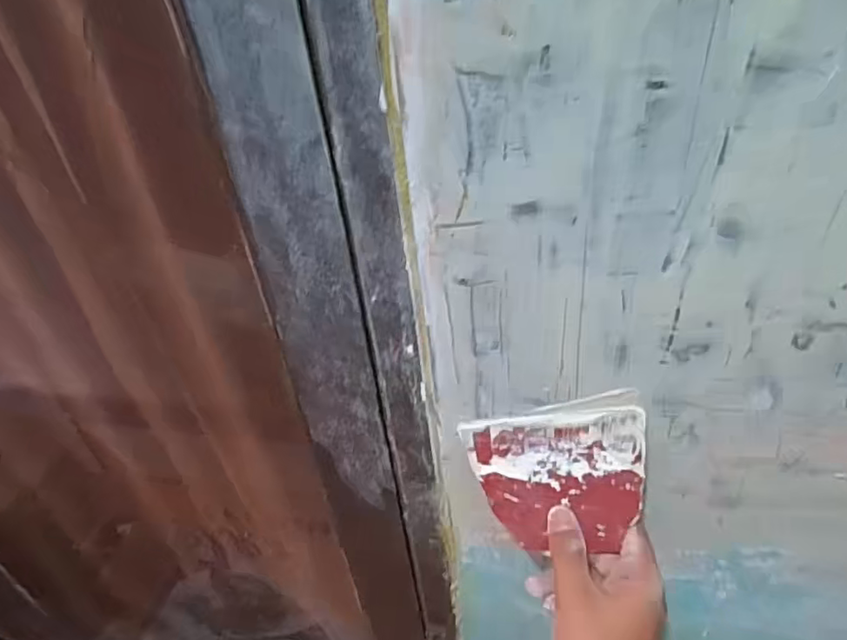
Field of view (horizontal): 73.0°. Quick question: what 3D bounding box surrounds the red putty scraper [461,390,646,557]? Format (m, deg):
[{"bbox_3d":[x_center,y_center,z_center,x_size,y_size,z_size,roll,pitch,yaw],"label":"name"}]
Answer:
[{"bbox_3d":[0.099,0.111,0.398,0.120,0.109,0.006,-18,8,23],"label":"red putty scraper"}]

